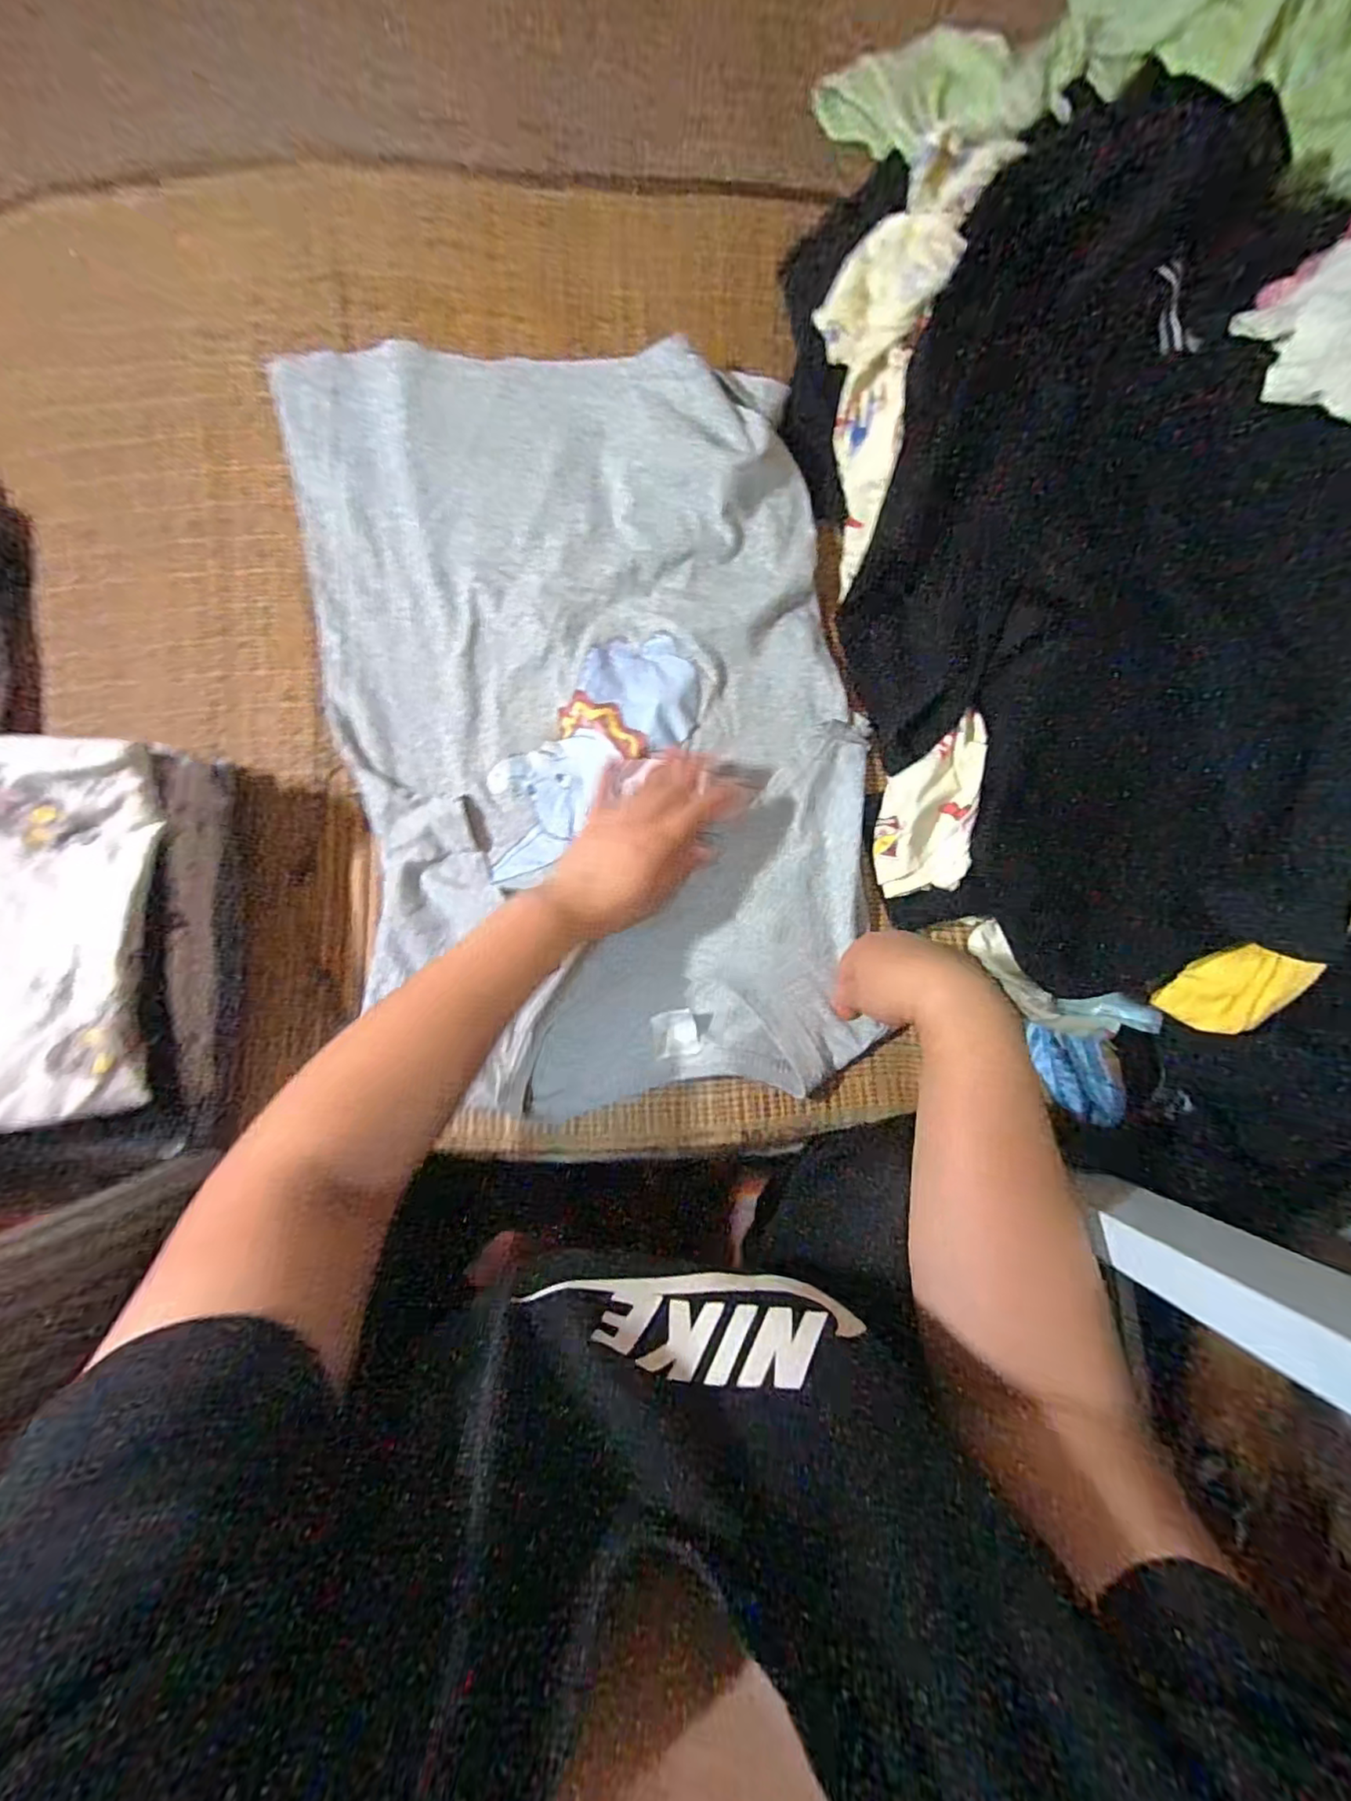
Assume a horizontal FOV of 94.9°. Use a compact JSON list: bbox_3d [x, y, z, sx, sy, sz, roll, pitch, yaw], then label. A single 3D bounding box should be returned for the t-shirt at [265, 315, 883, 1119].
[{"bbox_3d":[-0.067,-0.143,0.485,0.402,0.052,0.568,-6,85,2],"label":"t-shirt"}]

